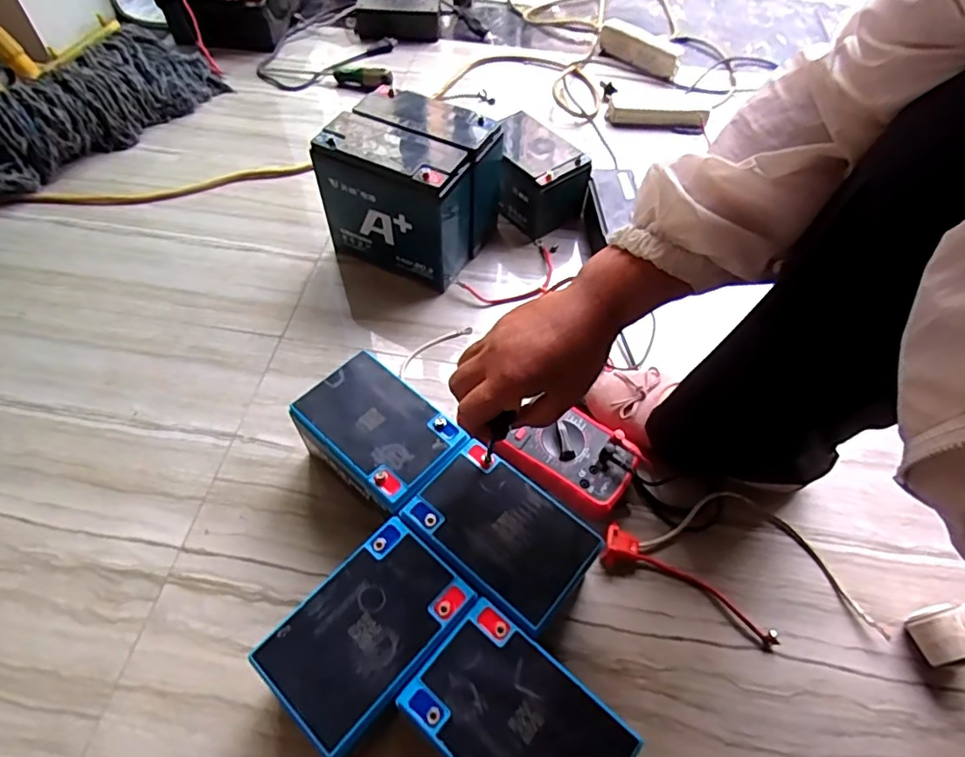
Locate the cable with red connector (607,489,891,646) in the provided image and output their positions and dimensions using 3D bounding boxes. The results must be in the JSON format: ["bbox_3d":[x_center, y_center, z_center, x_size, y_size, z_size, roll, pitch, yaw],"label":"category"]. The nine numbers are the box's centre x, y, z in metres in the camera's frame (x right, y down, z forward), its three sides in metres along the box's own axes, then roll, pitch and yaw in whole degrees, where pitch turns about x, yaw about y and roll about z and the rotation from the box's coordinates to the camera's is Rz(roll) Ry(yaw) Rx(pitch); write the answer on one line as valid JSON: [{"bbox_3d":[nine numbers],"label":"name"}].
[{"bbox_3d":[0.261,0.176,0.546,0.257,0.029,0.125,25,58,15],"label":"cable with red connector"}]

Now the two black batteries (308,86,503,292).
[{"bbox_3d":[-0.089,-0.251,0.734,0.186,0.181,0.167,25,58,15],"label":"two black batteries"}]

